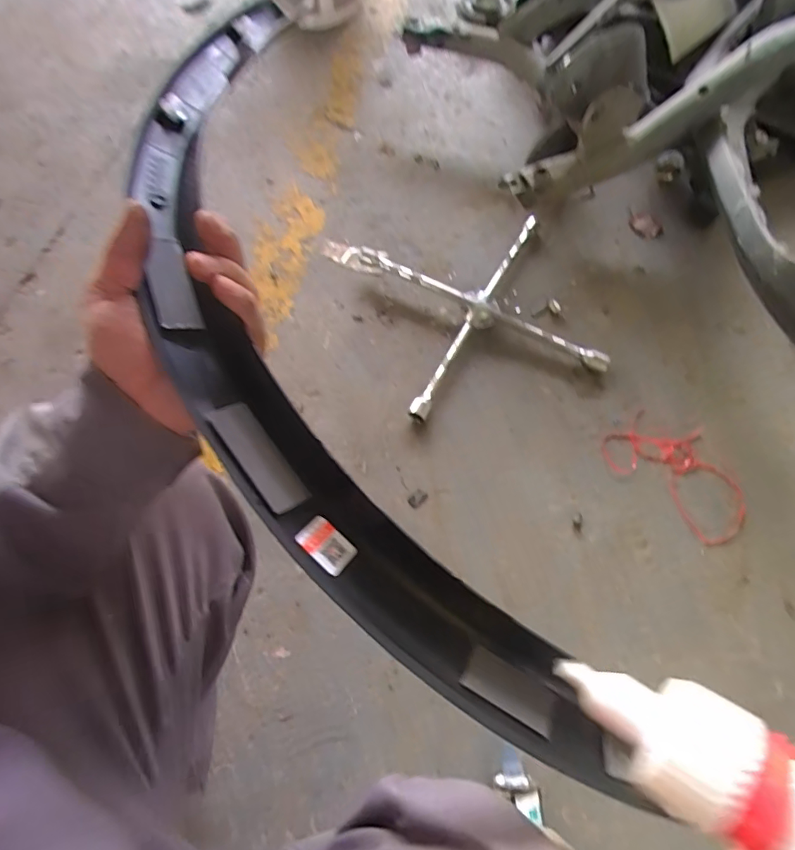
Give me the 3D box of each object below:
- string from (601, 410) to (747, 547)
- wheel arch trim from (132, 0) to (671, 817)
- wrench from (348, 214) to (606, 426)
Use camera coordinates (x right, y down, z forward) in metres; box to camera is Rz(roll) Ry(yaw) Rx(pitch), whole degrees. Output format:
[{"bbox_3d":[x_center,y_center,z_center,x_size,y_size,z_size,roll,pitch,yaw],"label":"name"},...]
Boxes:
[{"bbox_3d":[0.422,0.062,0.717,0.144,0.013,0.204,-40,69,-17],"label":"string"},{"bbox_3d":[-0.063,-0.063,0.317,0.155,0.053,0.615,-27,76,-10],"label":"wheel arch trim"},{"bbox_3d":[0.114,-0.202,0.808,0.362,0.035,0.354,-16,68,-6],"label":"wrench"}]

